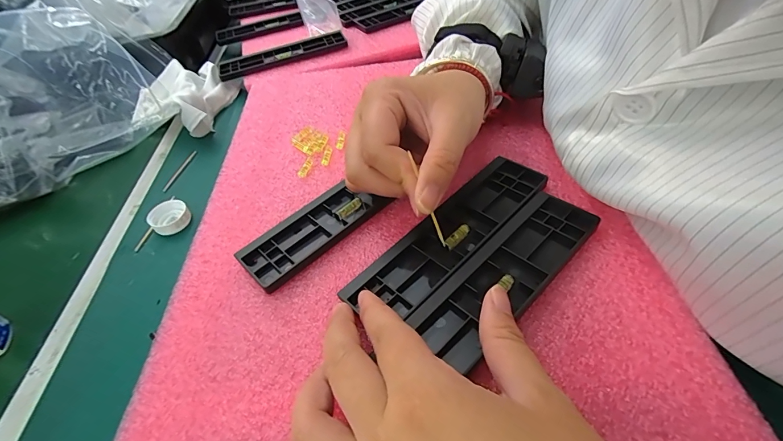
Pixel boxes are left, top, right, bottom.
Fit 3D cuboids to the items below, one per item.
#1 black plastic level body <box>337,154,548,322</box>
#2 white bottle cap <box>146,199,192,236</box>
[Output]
[{"bbox_3d":[0.040,0.008,0.245,0.154,0.009,0.045,-38,54,-23],"label":"black plastic level body"},{"bbox_3d":[-0.187,-0.003,0.319,0.030,0.011,0.030,-4,47,4],"label":"white bottle cap"}]

